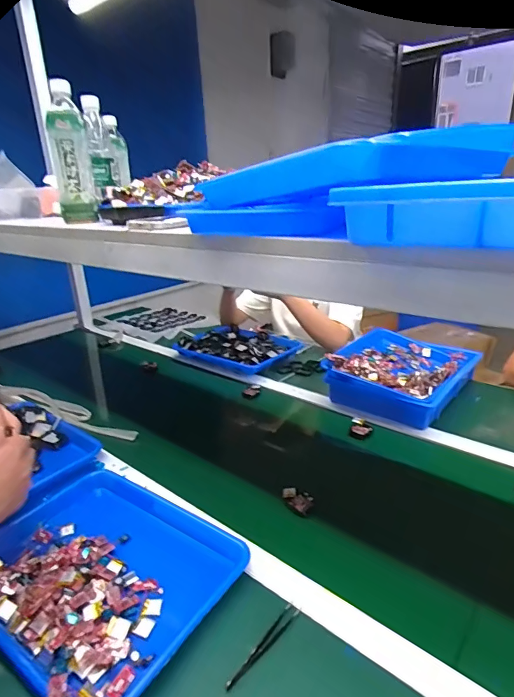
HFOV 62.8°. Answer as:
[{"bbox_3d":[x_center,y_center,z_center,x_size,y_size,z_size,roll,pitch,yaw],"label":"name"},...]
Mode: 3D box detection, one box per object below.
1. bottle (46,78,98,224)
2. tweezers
[{"bbox_3d":[-0.319,-0.330,0.718,0.063,0.215,0.070,-10,22,-18],"label":"bottle"},{"bbox_3d":[0.007,0.326,0.462,0.015,0.019,0.112,17,29,42],"label":"tweezers"}]

